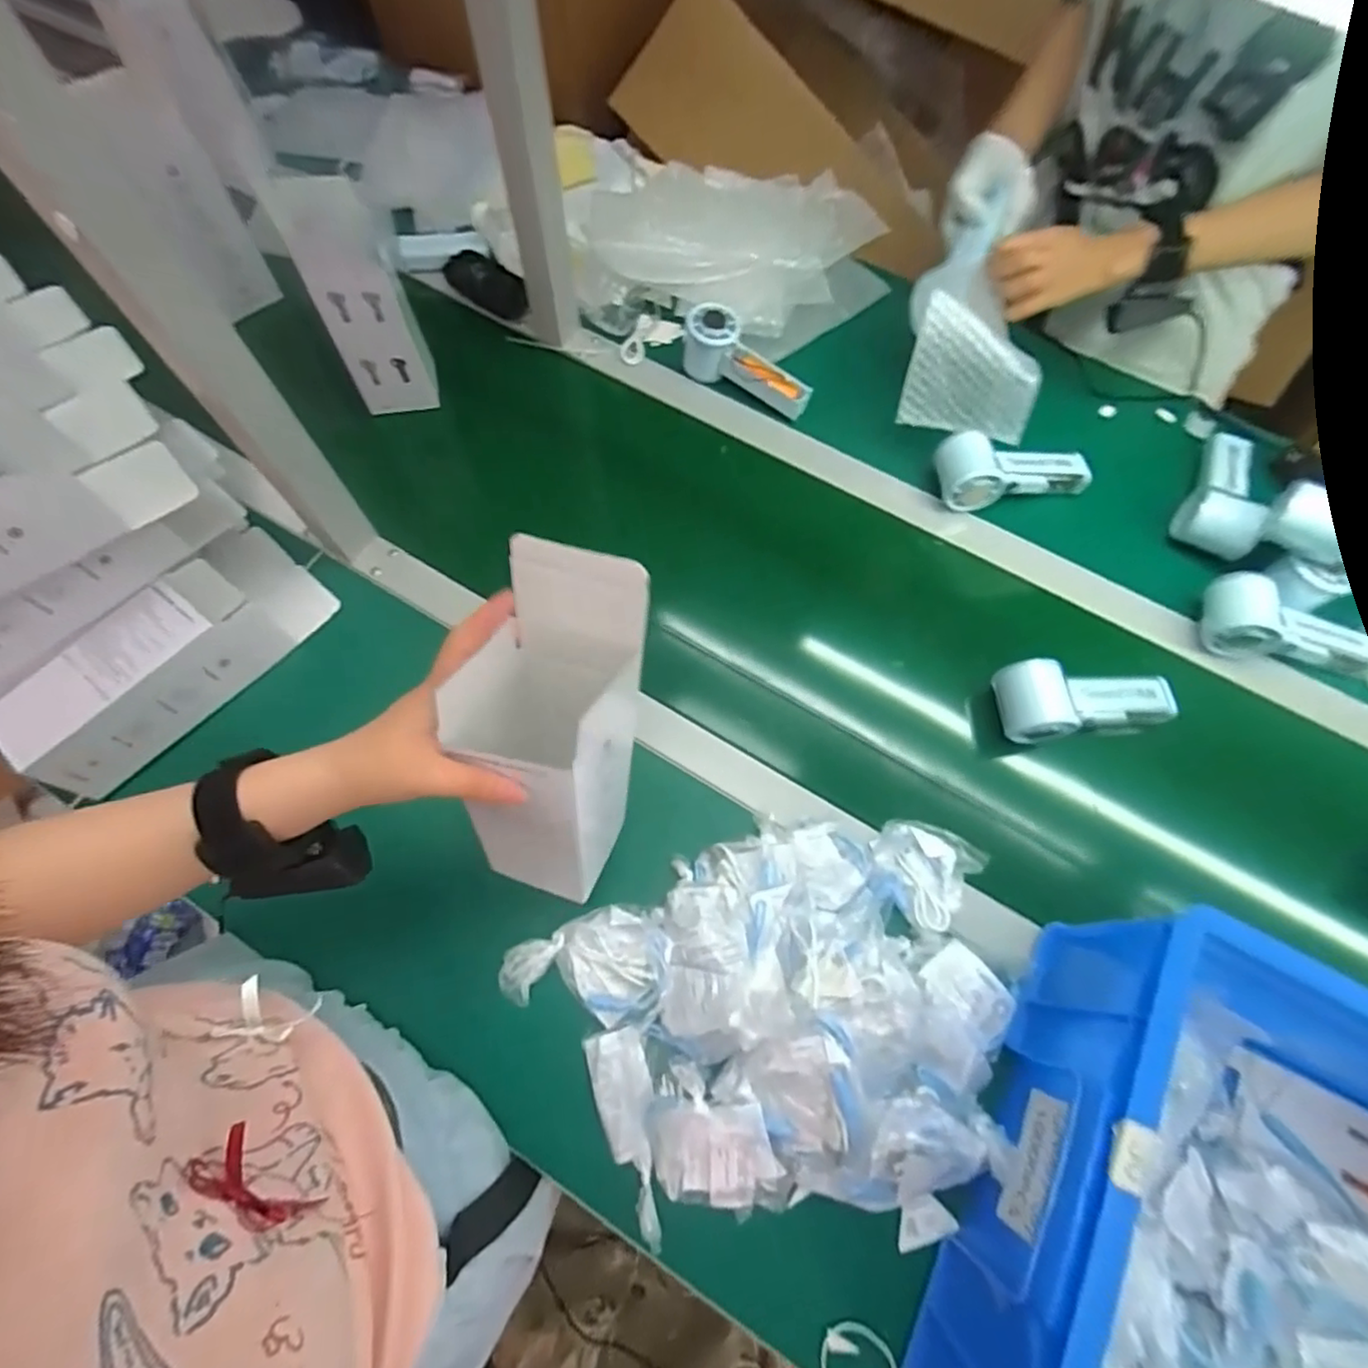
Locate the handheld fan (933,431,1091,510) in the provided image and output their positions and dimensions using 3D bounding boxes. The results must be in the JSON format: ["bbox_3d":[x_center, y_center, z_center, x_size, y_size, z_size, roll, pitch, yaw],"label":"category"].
[{"bbox_3d":[0.337,-0.220,0.664,0.161,0.061,0.065,-5,70,-2],"label":"handheld fan"}]

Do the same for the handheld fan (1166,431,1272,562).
[{"bbox_3d":[0.551,-0.199,0.661,0.062,0.070,0.161,26,72,9],"label":"handheld fan"}]

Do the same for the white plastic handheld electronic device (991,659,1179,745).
[{"bbox_3d":[0.357,0.017,0.573,0.157,0.055,0.062,0,69,-13],"label":"white plastic handheld electronic device"}]

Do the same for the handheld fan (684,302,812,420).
[{"bbox_3d":[0.068,-0.348,0.697,0.151,0.059,0.051,31,72,11],"label":"handheld fan"}]

